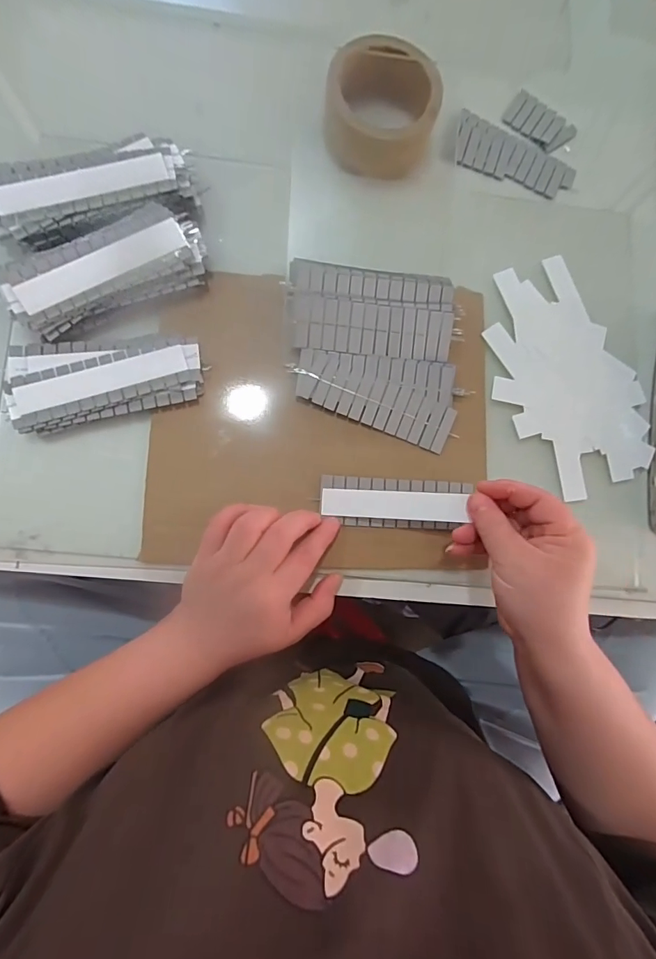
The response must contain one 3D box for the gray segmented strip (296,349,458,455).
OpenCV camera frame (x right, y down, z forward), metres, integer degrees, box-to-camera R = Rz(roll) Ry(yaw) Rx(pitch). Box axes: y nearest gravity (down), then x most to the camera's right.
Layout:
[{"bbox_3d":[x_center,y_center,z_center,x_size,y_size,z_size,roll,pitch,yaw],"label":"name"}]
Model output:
[{"bbox_3d":[0.038,-0.064,0.369,0.132,0.004,0.039,21,91,-6],"label":"gray segmented strip"}]

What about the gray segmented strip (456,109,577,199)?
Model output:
[{"bbox_3d":[0.175,-0.299,0.425,0.117,0.009,0.049,21,81,-2],"label":"gray segmented strip"}]

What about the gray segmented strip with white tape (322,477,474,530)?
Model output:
[{"bbox_3d":[0.054,0.019,0.365,0.117,0.004,0.039,4,82,-5],"label":"gray segmented strip with white tape"}]

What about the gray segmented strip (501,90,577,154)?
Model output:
[{"bbox_3d":[0.203,-0.340,0.432,0.065,0.004,0.043,34,81,0],"label":"gray segmented strip"}]

